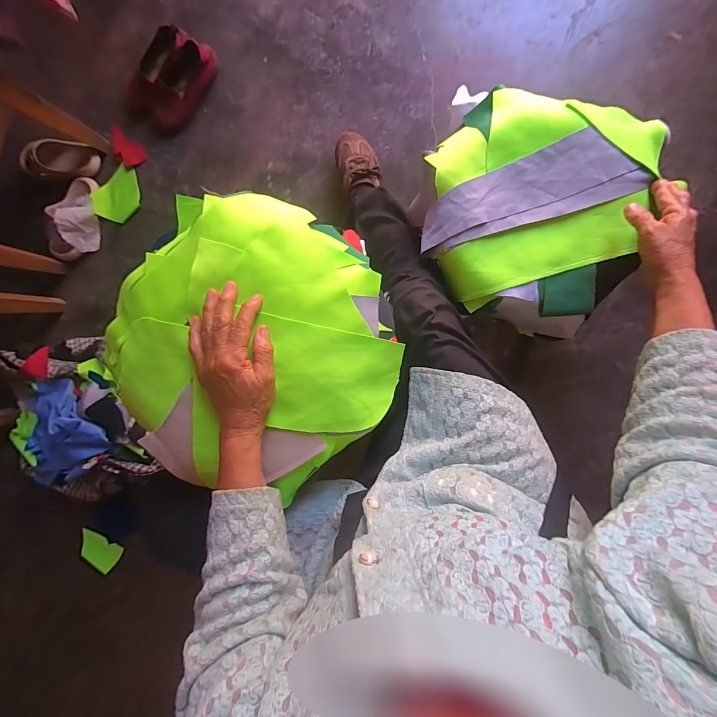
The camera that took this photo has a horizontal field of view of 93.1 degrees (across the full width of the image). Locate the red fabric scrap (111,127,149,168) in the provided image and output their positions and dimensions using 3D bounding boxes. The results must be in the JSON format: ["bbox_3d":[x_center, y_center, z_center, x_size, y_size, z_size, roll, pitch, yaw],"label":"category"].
[{"bbox_3d":[-0.618,-0.556,0.907,0.115,0.015,0.074,34,100,-2],"label":"red fabric scrap"}]

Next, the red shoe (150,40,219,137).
[{"bbox_3d":[-0.435,-0.662,0.833,0.087,0.059,0.225,36,98,2],"label":"red shoe"}]

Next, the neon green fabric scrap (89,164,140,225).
[{"bbox_3d":[-0.651,-0.444,0.921,0.103,0.026,0.149,44,98,1],"label":"neon green fabric scrap"}]

